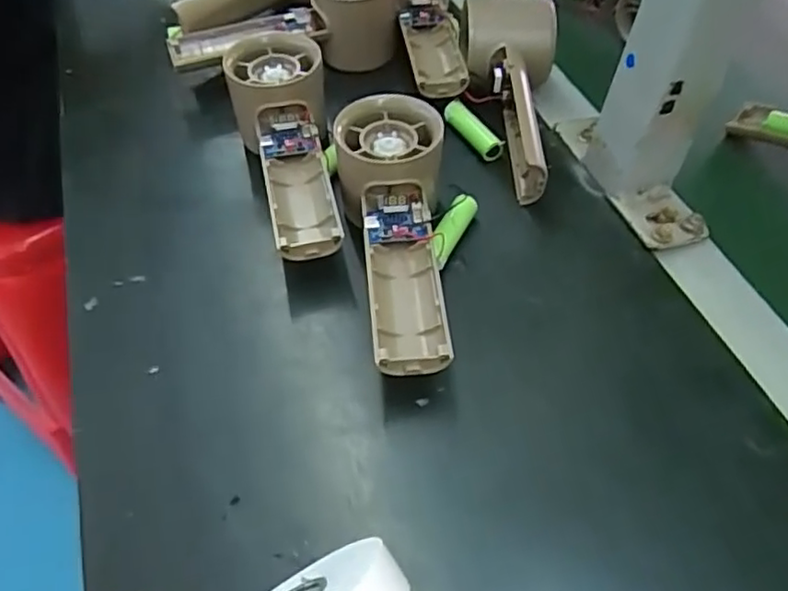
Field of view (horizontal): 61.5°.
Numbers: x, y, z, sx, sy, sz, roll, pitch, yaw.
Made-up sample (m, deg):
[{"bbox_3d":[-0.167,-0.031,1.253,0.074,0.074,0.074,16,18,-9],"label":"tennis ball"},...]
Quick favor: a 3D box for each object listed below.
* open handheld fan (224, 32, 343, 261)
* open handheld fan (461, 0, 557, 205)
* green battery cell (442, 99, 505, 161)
[{"bbox_3d":[-0.058,-0.082,0.375,0.052,0.059,0.151,-12,52,-7],"label":"open handheld fan"},{"bbox_3d":[0.079,-0.125,0.413,0.061,0.051,0.150,-6,68,-2],"label":"open handheld fan"},{"bbox_3d":[0.051,-0.104,0.417,0.016,0.015,0.049,-29,56,-19],"label":"green battery cell"}]

